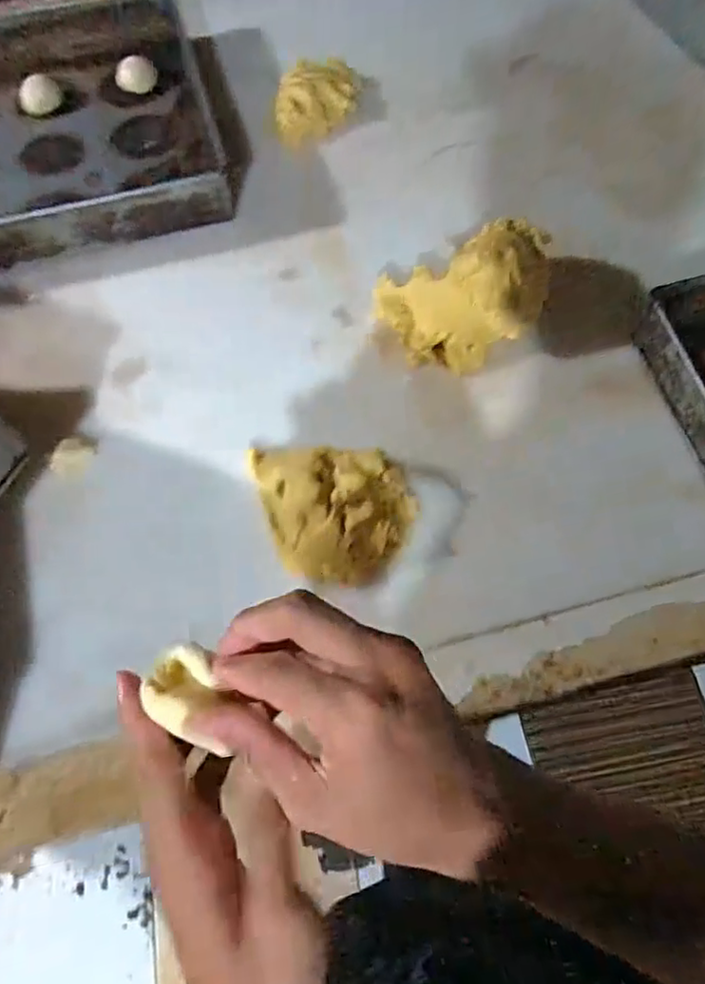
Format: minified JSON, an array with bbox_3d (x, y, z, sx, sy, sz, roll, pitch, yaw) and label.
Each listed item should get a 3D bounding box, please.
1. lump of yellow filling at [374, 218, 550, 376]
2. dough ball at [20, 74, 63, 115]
[{"bbox_3d":[0.121,-0.203,0.654,0.176,0.083,0.120,-17,65,-7],"label":"lump of yellow filling"},{"bbox_3d":[-0.427,-0.542,0.869,0.055,0.036,0.051,-22,66,-10],"label":"dough ball"}]

